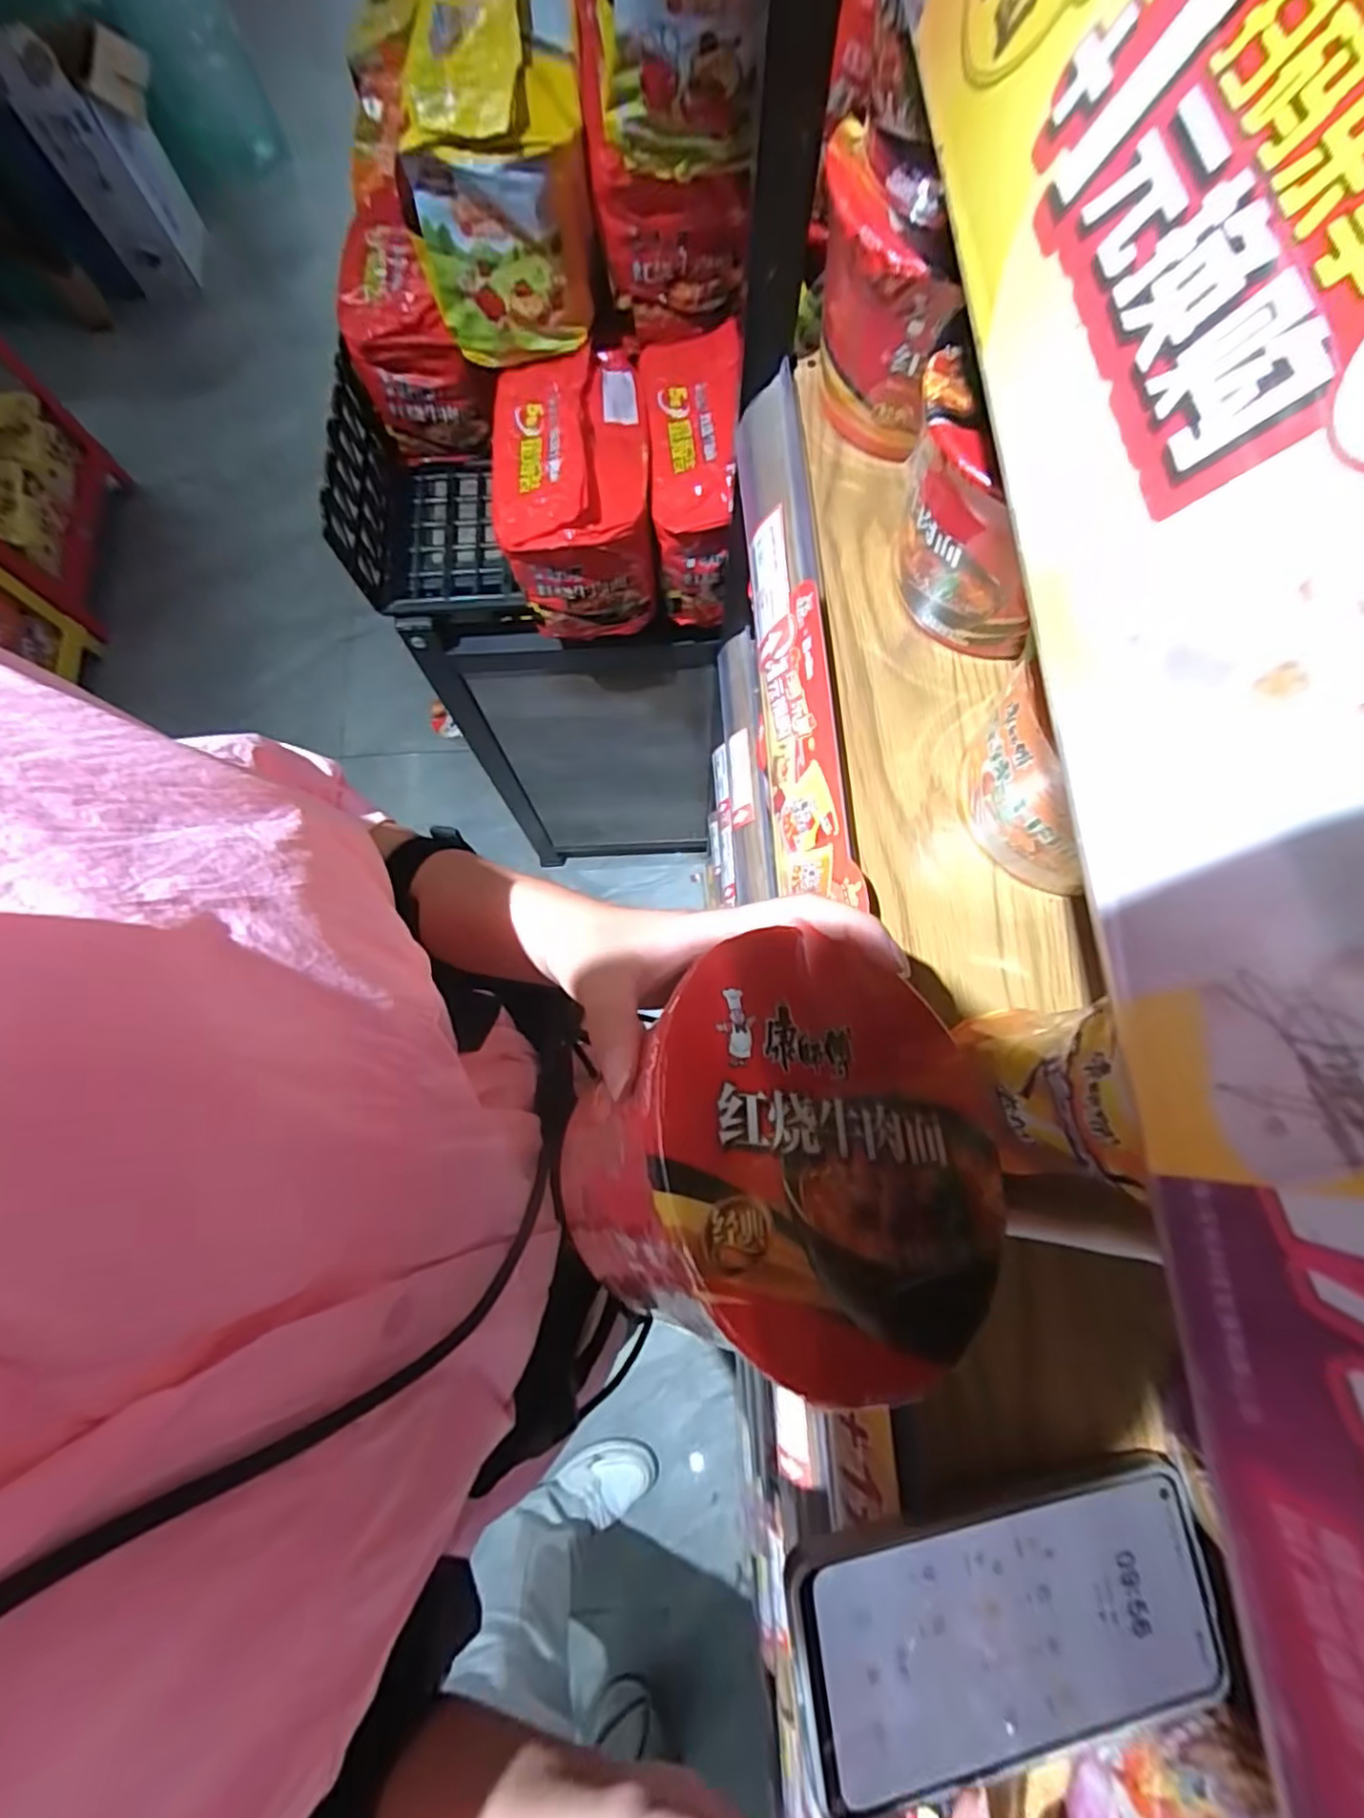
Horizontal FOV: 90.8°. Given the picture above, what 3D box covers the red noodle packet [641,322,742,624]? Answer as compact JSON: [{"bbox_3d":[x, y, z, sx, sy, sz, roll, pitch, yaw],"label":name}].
[{"bbox_3d":[0.007,-0.395,0.636,0.074,0.167,0.177,-3,76,1],"label":"red noodle packet"}]

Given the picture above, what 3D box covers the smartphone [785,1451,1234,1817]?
[{"bbox_3d":[0.119,0.260,0.244,0.159,0.008,0.079,-6,76,-10],"label":"smartphone"}]

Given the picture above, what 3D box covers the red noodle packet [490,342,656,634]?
[{"bbox_3d":[-0.098,-0.381,0.637,0.132,0.151,0.182,-6,76,0],"label":"red noodle packet"}]

